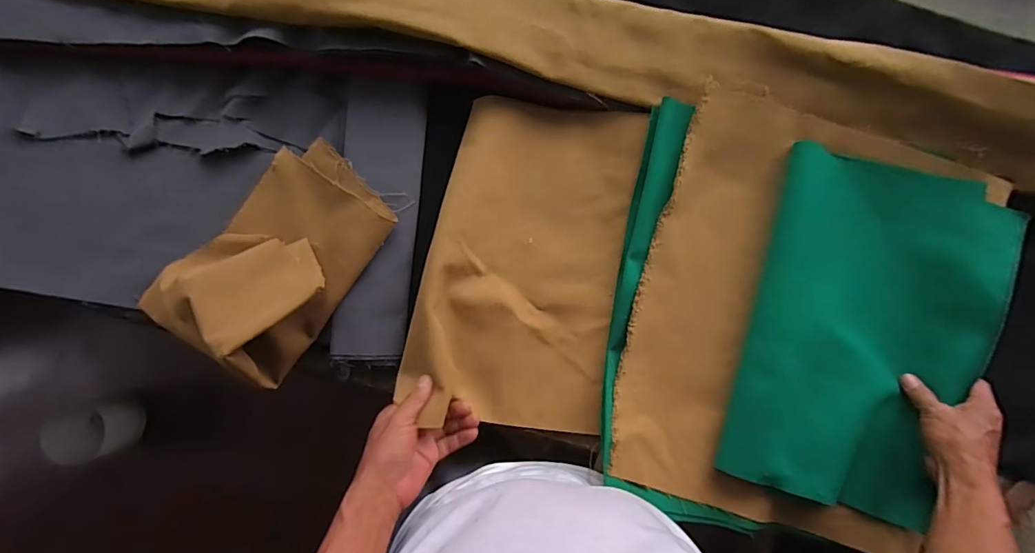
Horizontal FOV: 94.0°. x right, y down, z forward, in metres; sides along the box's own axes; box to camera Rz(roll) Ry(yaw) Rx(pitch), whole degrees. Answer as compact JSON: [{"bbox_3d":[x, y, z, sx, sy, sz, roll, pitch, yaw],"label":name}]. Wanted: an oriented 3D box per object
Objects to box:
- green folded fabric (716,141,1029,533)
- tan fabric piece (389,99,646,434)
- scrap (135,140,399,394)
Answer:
[{"bbox_3d":[0.401,0.062,0.555,0.252,0.037,0.388,15,85,2],"label":"green folded fabric"},{"bbox_3d":[0.012,-0.021,0.547,0.219,0.064,0.370,9,85,1],"label":"tan fabric piece"},{"bbox_3d":[-0.262,-0.021,0.498,0.170,0.075,0.258,38,87,1],"label":"scrap"}]

